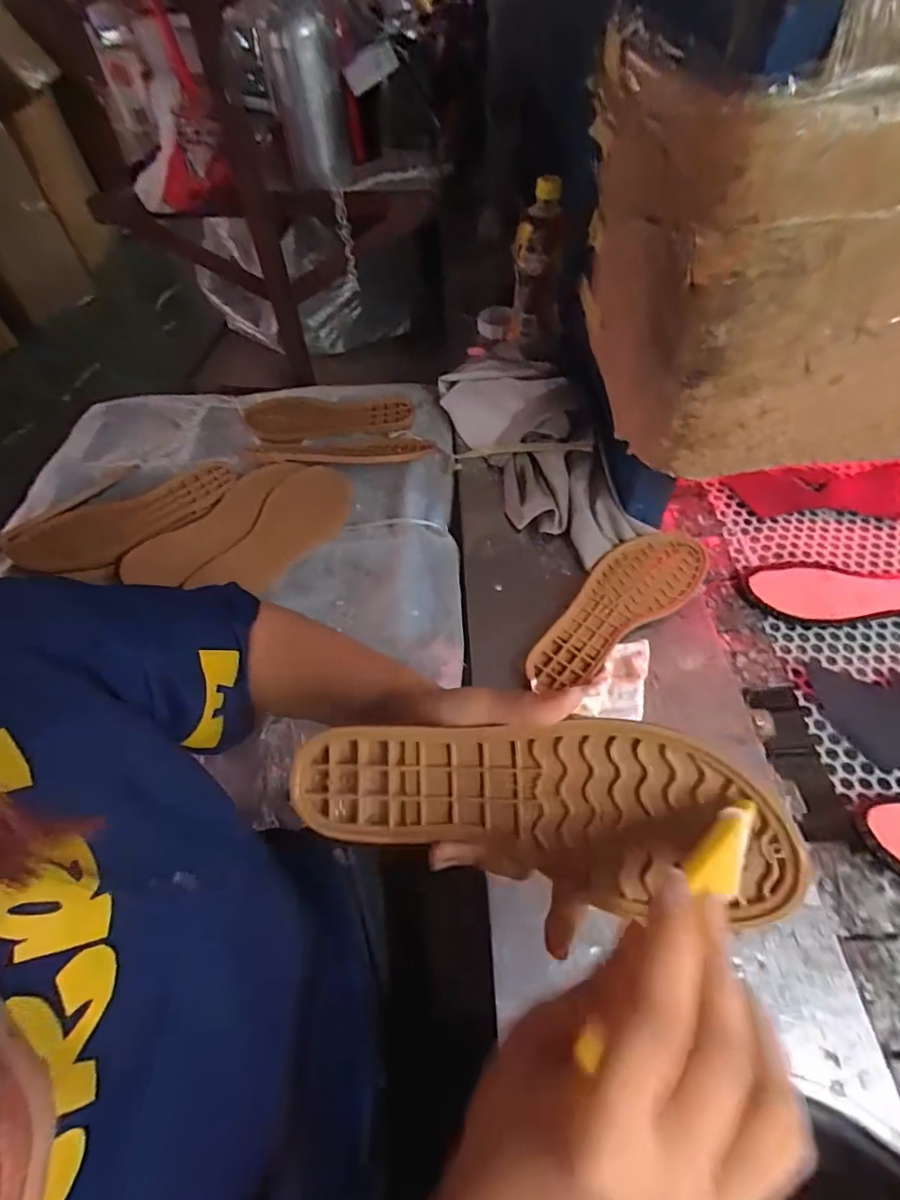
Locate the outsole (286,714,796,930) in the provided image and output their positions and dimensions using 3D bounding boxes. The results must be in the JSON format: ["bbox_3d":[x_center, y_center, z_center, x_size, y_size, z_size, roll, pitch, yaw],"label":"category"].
[{"bbox_3d":[0.035,0.097,0.258,0.232,0.010,0.076,2,84,13],"label":"outsole"}]

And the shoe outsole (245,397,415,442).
[{"bbox_3d":[-0.165,-0.257,0.730,0.226,0.014,0.078,-1,54,3],"label":"shoe outsole"}]

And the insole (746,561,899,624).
[{"bbox_3d":[0.430,-0.013,0.555,0.218,0.009,0.077,-5,54,2],"label":"insole"}]

